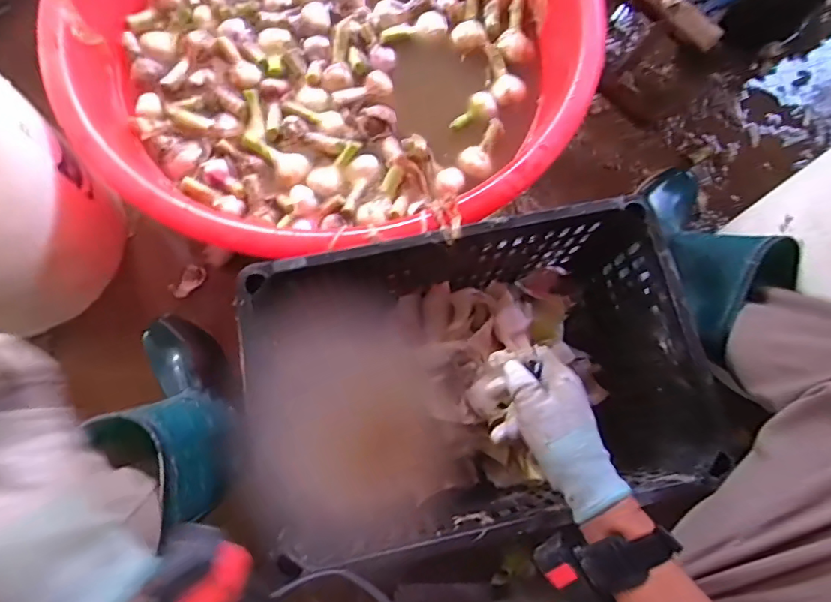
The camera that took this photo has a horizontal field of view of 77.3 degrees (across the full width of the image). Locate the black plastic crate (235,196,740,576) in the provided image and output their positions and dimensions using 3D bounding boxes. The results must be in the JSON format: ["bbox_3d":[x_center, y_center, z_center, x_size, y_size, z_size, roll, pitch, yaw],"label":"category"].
[{"bbox_3d":[0.061,0.080,0.555,0.398,0.190,0.281,-11,77,-4],"label":"black plastic crate"}]

